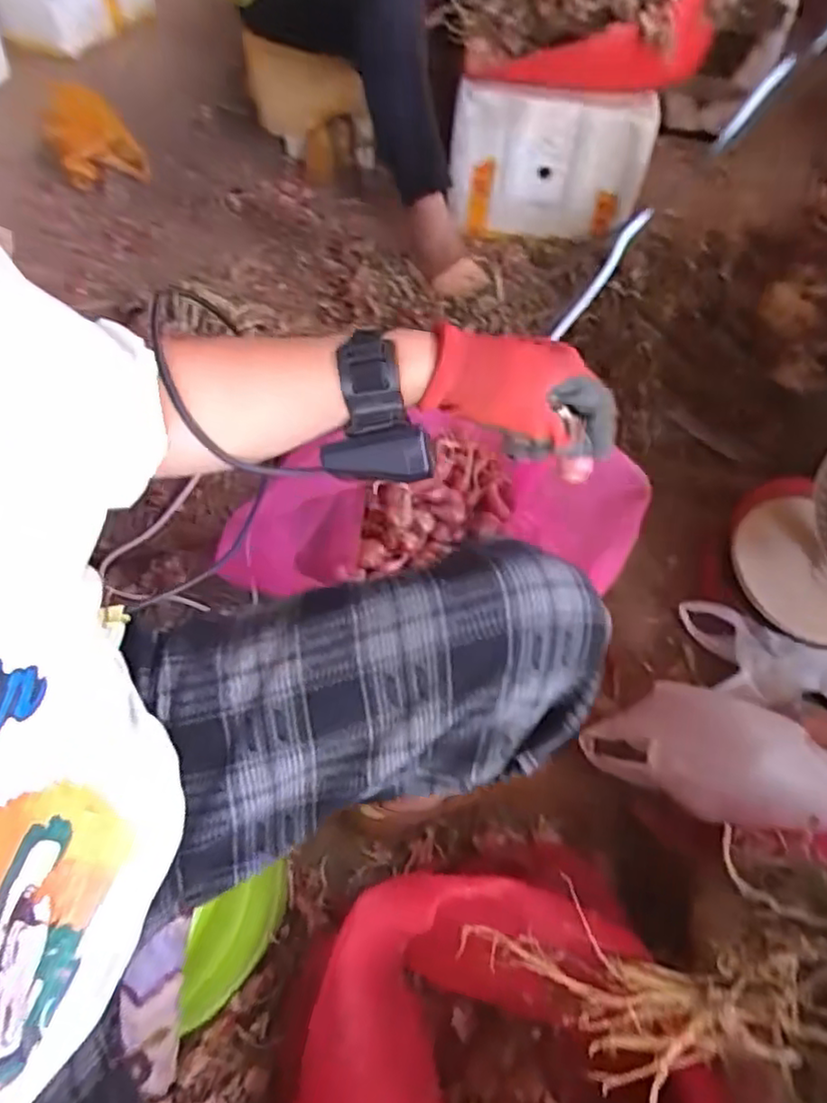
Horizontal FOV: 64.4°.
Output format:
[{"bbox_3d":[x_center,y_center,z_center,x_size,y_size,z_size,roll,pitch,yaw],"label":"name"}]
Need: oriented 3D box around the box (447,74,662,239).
[{"bbox_3d":[0.286,-0.835,1.412,0.403,0.274,0.110,11,59,5],"label":"box"}]

